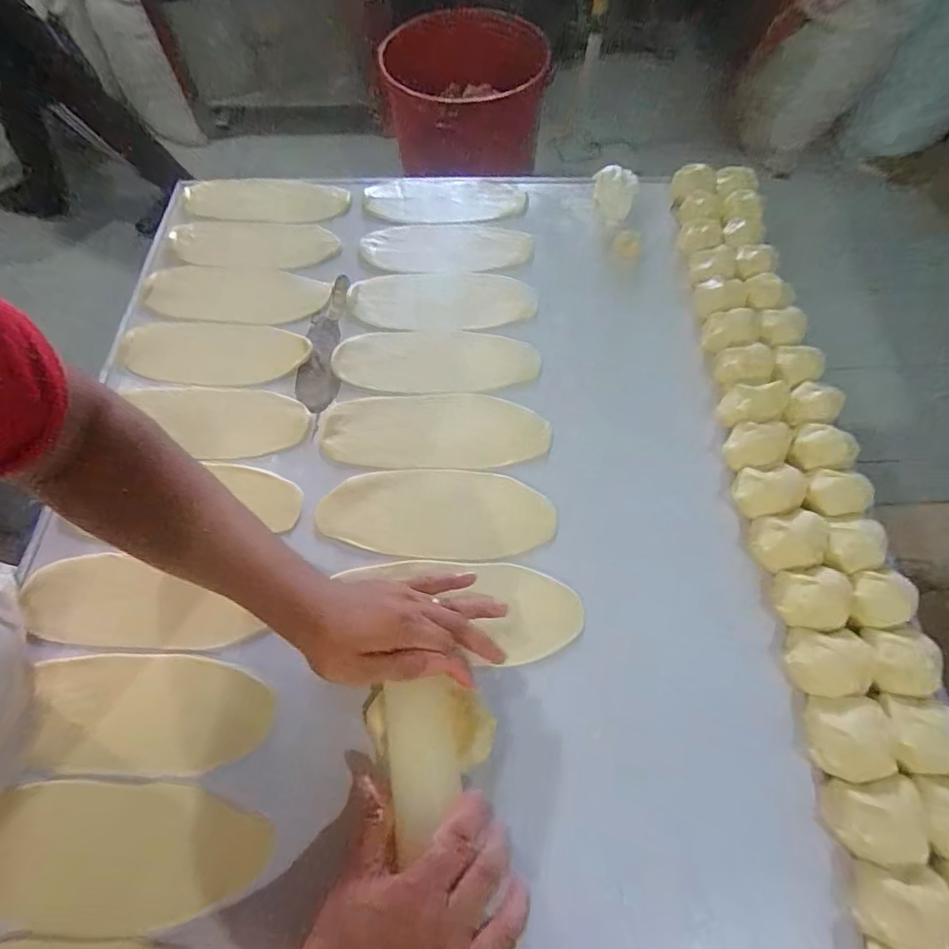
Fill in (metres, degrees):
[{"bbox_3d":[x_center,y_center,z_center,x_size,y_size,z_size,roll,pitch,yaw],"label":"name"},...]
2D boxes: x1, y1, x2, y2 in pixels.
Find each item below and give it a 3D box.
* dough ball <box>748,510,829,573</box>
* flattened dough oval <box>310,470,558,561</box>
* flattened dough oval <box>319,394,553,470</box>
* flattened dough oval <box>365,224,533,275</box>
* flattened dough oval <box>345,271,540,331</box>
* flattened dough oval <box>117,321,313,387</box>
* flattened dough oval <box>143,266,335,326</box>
[{"bbox_3d":[0.286,0.060,0.479,0.059,0.030,0.049,-11,64,-3],"label":"dough ball"},{"bbox_3d":[-0.036,0.036,0.511,0.217,0.008,0.088,3,64,4],"label":"flattened dough oval"},{"bbox_3d":[-0.040,-0.046,0.554,0.227,0.010,0.090,-1,63,2],"label":"flattened dough oval"},{"bbox_3d":[-0.035,-0.291,0.683,0.213,0.006,0.088,-1,63,2],"label":"flattened dough oval"},{"bbox_3d":[-0.038,-0.210,0.639,0.217,0.012,0.090,-2,63,1],"label":"flattened dough oval"},{"bbox_3d":[-0.293,-0.138,0.604,0.207,0.009,0.090,8,64,6],"label":"flattened dough oval"},{"bbox_3d":[-0.286,-0.221,0.648,0.211,0.019,0.087,5,62,5],"label":"flattened dough oval"}]

